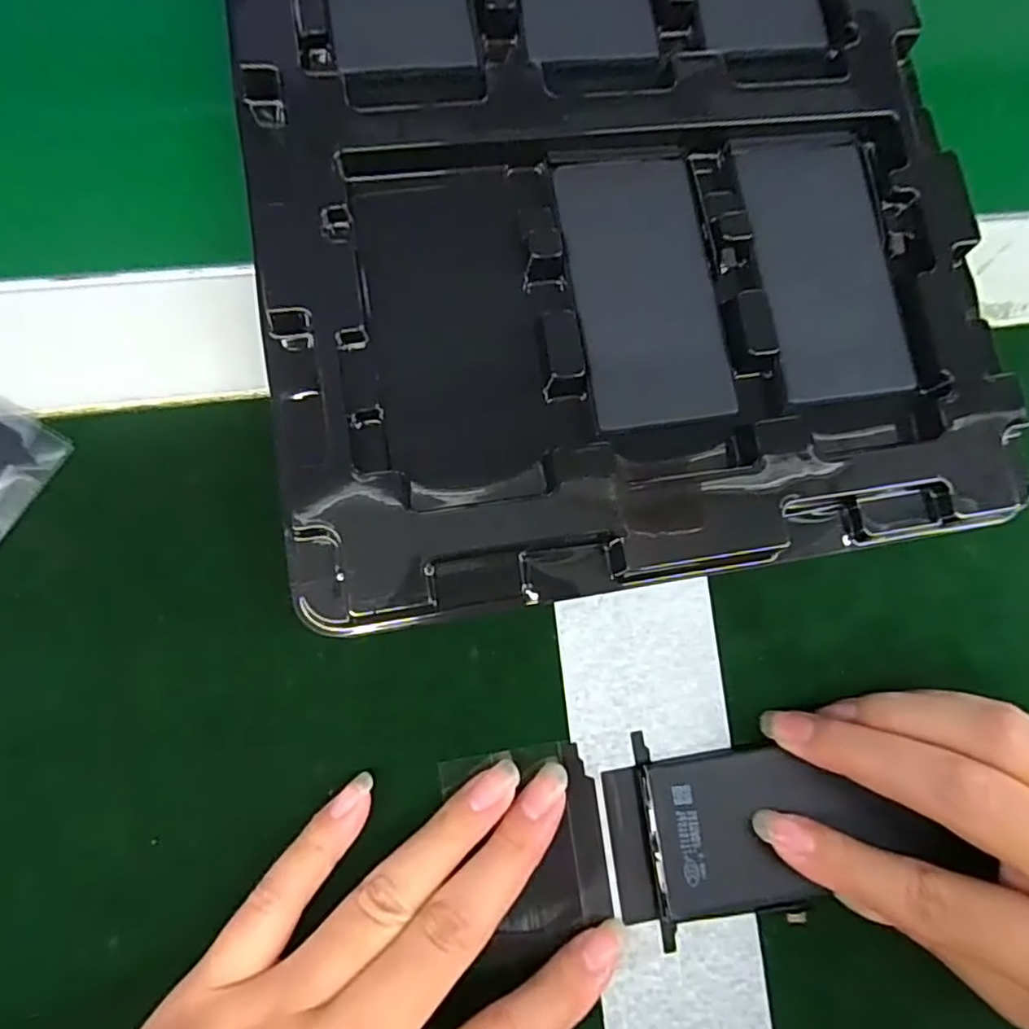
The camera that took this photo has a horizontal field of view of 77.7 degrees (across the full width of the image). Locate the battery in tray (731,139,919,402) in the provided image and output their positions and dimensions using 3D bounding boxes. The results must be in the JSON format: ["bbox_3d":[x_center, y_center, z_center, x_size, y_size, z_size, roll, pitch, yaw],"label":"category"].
[{"bbox_3d":[0.097,-0.077,0.198,0.043,0.004,0.083,-8,85,-8],"label":"battery in tray"}]

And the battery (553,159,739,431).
[{"bbox_3d":[0.039,-0.067,0.193,0.042,0.004,0.081,-9,85,-8],"label":"battery"}]

